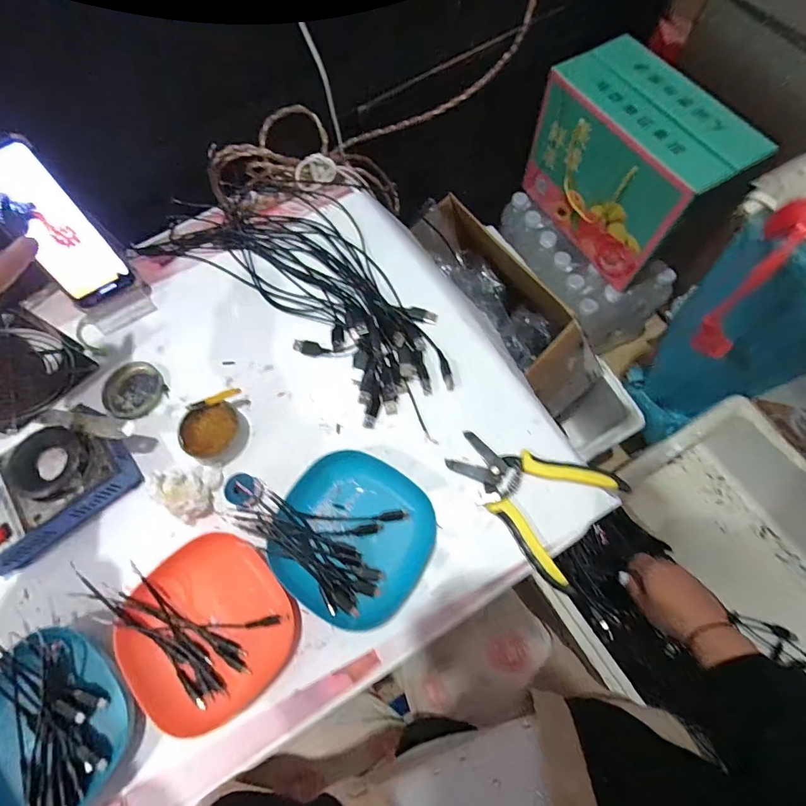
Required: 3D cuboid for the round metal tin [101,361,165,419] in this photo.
[{"bbox_3d":[-0.311,-0.014,0.483,0.070,0.011,0.064,-1,70,3],"label":"round metal tin"}]

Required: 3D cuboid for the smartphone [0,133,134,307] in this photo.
[{"bbox_3d":[-0.380,-0.188,0.455,0.075,0.161,0.014,-35,36,-11],"label":"smartphone"}]

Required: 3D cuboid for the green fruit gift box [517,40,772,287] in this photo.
[{"bbox_3d":[0.388,-0.413,0.746,0.151,0.244,0.327,-28,71,-7],"label":"green fruit gift box"}]

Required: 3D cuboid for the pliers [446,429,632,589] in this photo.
[{"bbox_3d":[0.129,0.078,0.409,0.116,0.016,0.154,-42,73,-11],"label":"pliers"}]

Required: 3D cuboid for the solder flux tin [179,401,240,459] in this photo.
[{"bbox_3d":[-0.199,0.032,0.441,0.061,0.026,0.053,-16,70,-3],"label":"solder flux tin"}]

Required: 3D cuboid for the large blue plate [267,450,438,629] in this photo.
[{"bbox_3d":[-0.047,0.123,0.390,0.144,0.035,0.133,-1,70,3],"label":"large blue plate"}]

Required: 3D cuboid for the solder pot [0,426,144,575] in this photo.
[{"bbox_3d":[-0.356,0.087,0.414,0.150,0.055,0.095,-37,72,-10],"label":"solder pot"}]

